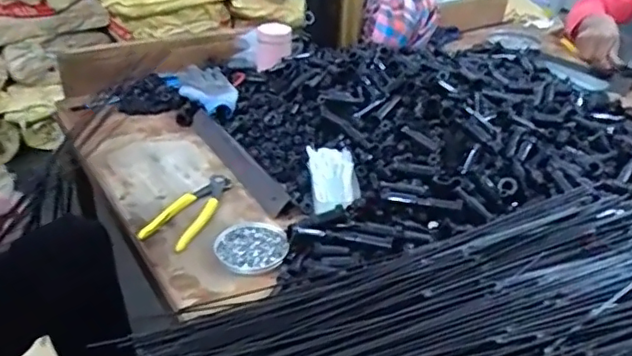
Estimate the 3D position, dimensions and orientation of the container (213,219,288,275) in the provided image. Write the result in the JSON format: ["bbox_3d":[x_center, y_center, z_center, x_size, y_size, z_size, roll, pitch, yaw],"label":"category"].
[{"bbox_3d":[-0.077,0.086,0.745,0.091,0.009,0.089,3,32,-2],"label":"container"}]

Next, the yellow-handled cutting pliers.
[{"bbox_3d":[-0.164,0.040,0.805,0.066,0.012,0.167,15,33,18],"label":"yellow-handled cutting pliers"}]

